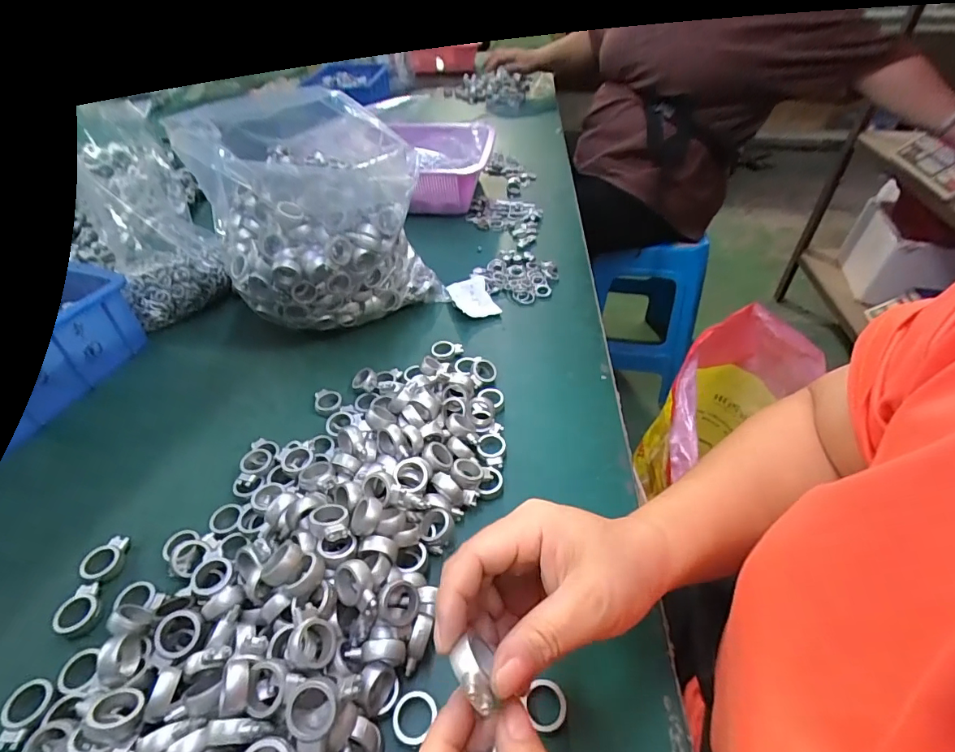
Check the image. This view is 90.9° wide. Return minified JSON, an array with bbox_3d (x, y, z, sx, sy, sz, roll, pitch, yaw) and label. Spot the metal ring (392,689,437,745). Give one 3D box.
[{"bbox_3d":[-0.037,0.196,0.271,0.023,0.005,0.025,-1,43,1],"label":"metal ring"}]

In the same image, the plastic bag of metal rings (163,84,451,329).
[{"bbox_3d":[-0.166,-0.157,0.510,0.204,0.210,0.187,-26,48,-24],"label":"plastic bag of metal rings"}]

